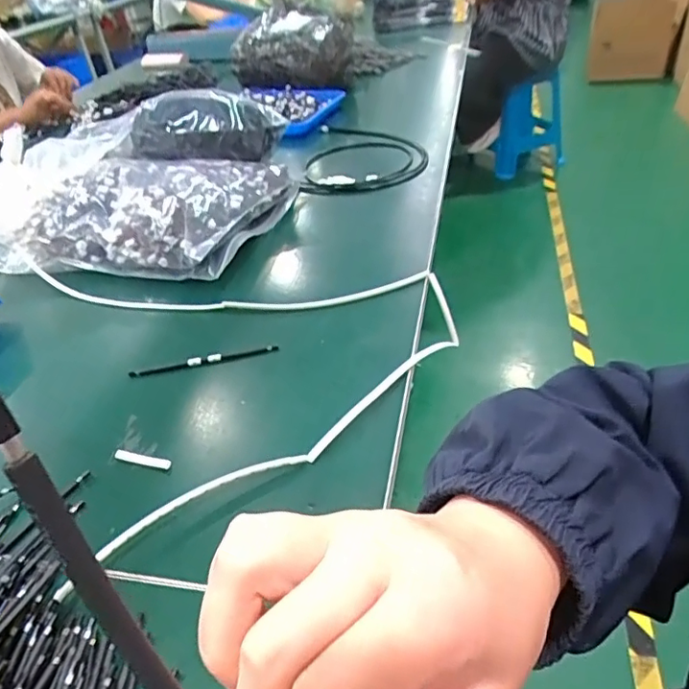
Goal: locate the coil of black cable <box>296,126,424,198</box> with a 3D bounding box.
[{"bbox_3d":[0.042,-0.352,1.054,0.218,0.026,0.335,-1,38,9],"label":"coil of black cable"}]

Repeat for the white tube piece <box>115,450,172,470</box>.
[{"bbox_3d":[-0.180,0.103,0.505,0.056,0.005,0.011,7,40,17],"label":"white tube piece"}]

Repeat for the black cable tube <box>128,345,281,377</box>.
[{"bbox_3d":[-0.151,0.017,0.606,0.157,0.006,0.009,-11,38,-5],"label":"black cable tube"}]

